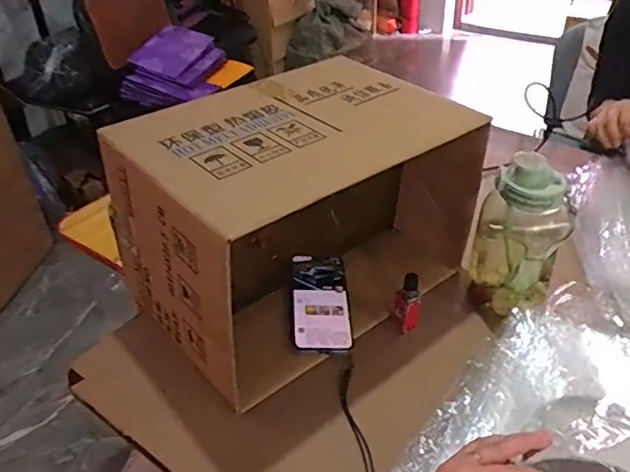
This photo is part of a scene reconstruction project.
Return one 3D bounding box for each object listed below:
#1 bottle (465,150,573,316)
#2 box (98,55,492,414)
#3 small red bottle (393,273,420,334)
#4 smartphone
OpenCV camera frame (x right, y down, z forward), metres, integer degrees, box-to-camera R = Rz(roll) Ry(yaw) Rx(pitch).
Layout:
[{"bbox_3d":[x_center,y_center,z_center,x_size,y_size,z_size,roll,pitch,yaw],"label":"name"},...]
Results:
[{"bbox_3d":[0.257,0.006,0.725,0.111,0.207,0.096,10,38,17],"label":"bottle"},{"bbox_3d":[-0.016,-0.028,0.758,0.408,0.265,0.286,-26,42,-29],"label":"box"},{"bbox_3d":[0.117,0.084,0.730,0.032,0.076,0.030,4,36,9],"label":"small red bottle"},{"bbox_3d":[0.007,0.085,0.760,0.075,0.010,0.152,2,44,-7],"label":"smartphone"}]

